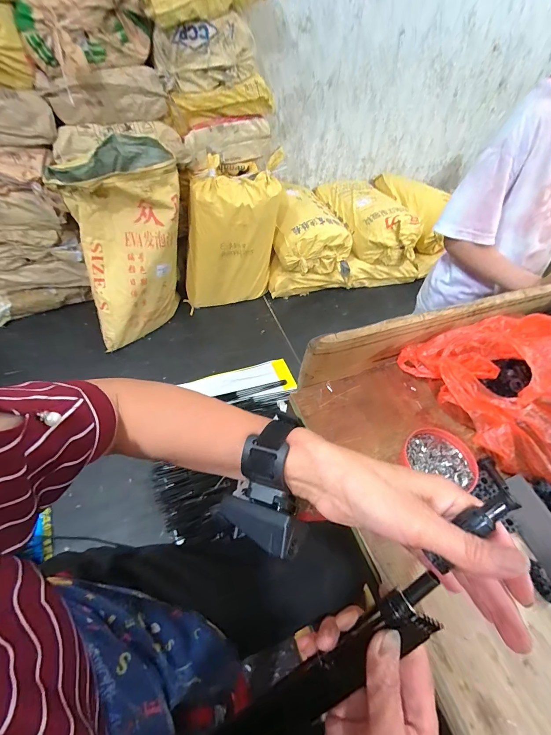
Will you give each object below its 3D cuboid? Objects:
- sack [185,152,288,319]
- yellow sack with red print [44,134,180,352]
[{"bbox_3d":[-0.215,-0.566,1.521,0.432,0.610,0.149,1,50,-5],"label":"sack"},{"bbox_3d":[-0.579,-0.480,1.330,0.427,0.636,0.375,-14,53,-17],"label":"yellow sack with red print"}]

